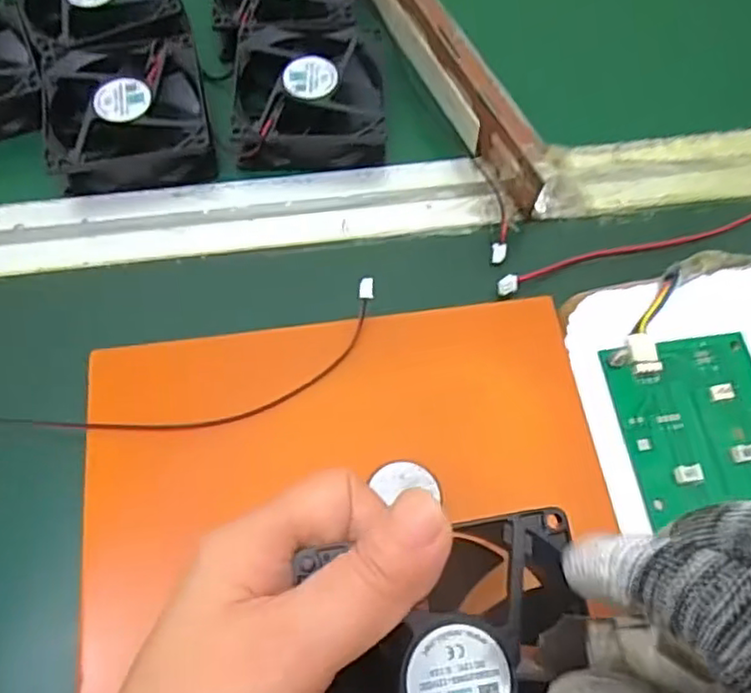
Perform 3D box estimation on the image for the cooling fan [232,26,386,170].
[{"bbox_3d":[-0.035,-0.134,0.357,0.078,0.025,0.080,-2,64,-3],"label":"cooling fan"}]

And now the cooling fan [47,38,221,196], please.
[{"bbox_3d":[-0.129,-0.125,0.350,0.078,0.024,0.085,-11,65,-7],"label":"cooling fan"}]

